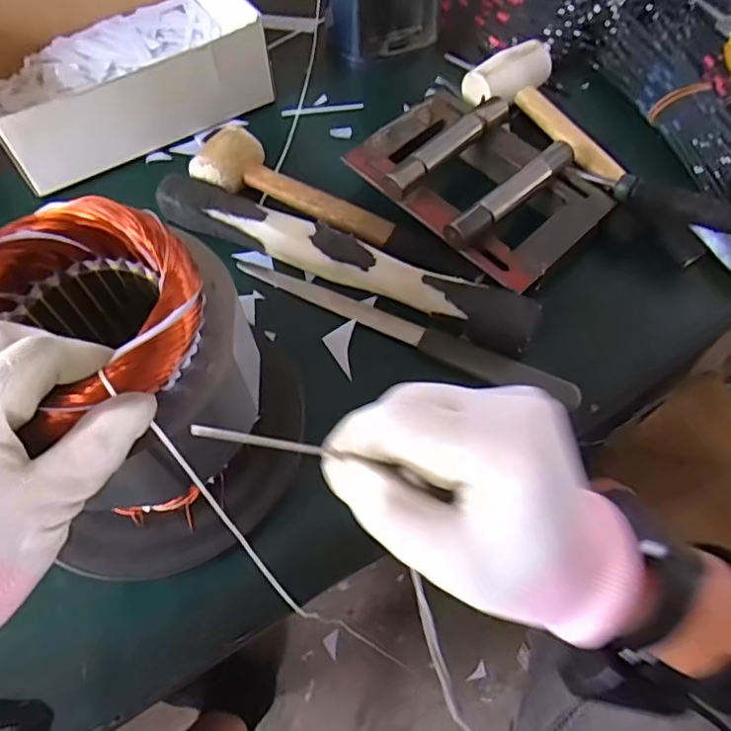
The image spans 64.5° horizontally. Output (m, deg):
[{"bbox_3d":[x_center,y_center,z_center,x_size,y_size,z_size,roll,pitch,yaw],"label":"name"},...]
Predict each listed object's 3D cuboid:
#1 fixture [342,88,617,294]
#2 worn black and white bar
[{"bbox_3d":[0.093,-0.154,0.491,0.140,0.056,0.198,-41,70,-20],"label":"fixture"},{"bbox_3d":[-0.021,-0.083,0.452,0.313,0.032,0.037,23,64,10],"label":"worn black and white bar"}]

